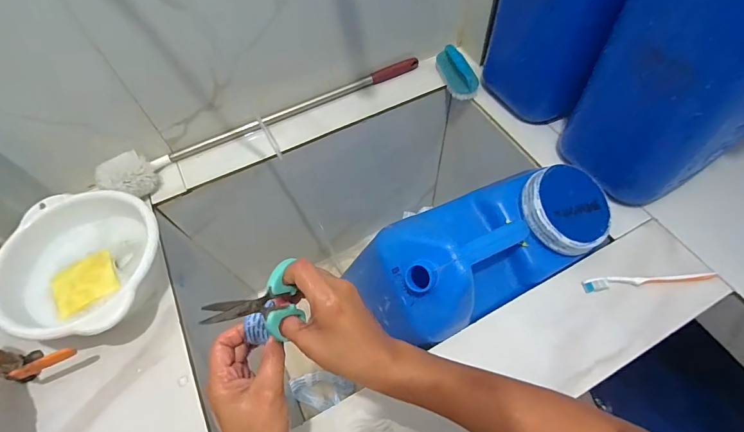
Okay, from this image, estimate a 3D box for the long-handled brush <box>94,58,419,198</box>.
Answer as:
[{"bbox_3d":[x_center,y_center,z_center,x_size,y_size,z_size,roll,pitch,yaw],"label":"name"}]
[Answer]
[{"bbox_3d":[-0.162,-0.177,0.680,0.586,0.075,0.082,-27,60,-13],"label":"long-handled brush"}]

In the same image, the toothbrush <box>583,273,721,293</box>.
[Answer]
[{"bbox_3d":[0.371,0.084,0.515,0.169,0.012,0.017,-5,58,1],"label":"toothbrush"}]

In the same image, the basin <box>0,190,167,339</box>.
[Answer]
[{"bbox_3d":[-0.380,0.073,0.527,0.191,0.087,0.189,-2,58,3],"label":"basin"}]

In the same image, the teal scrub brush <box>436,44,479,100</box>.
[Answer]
[{"bbox_3d":[0.162,-0.274,0.737,0.053,0.043,0.123,-18,59,-8],"label":"teal scrub brush"}]

